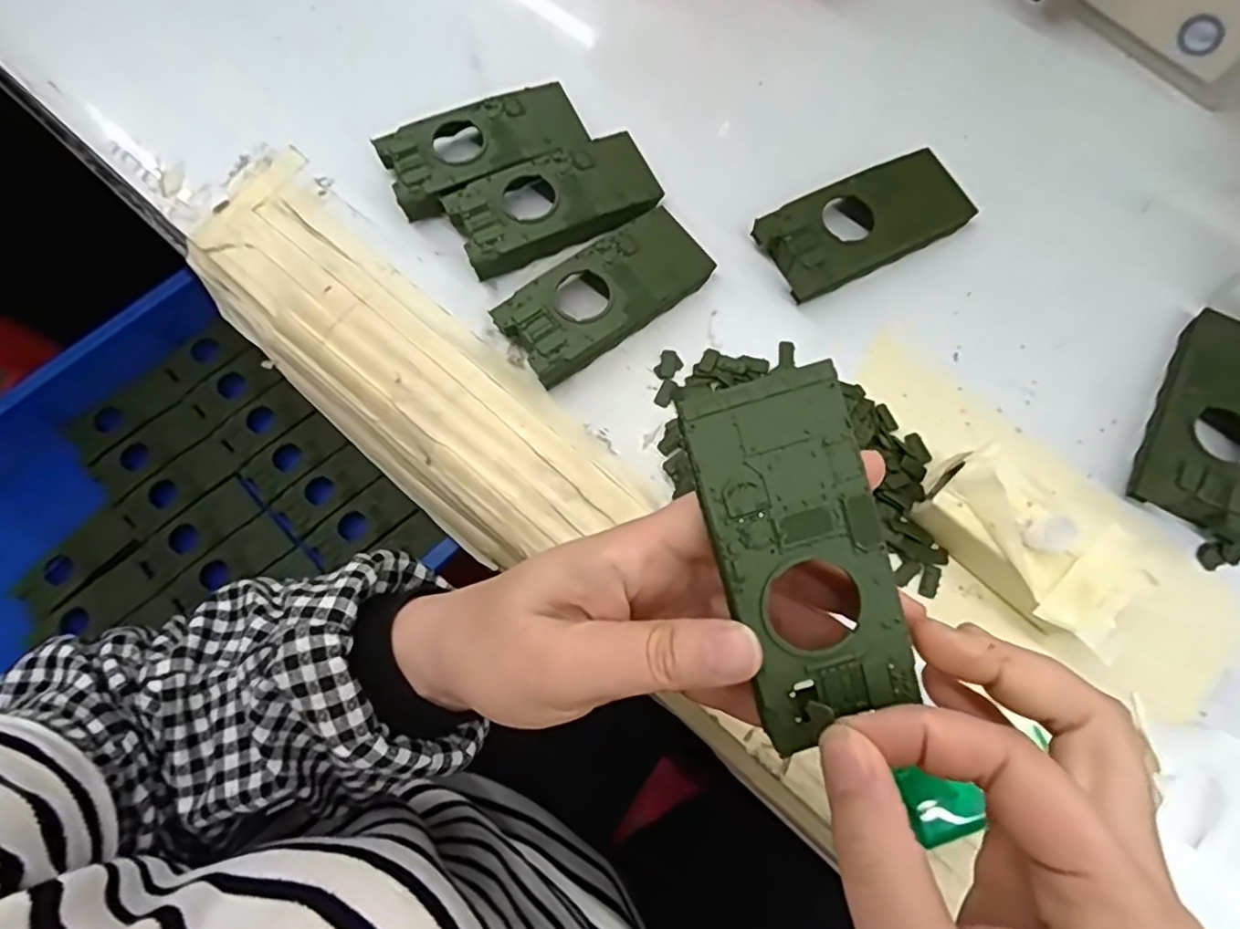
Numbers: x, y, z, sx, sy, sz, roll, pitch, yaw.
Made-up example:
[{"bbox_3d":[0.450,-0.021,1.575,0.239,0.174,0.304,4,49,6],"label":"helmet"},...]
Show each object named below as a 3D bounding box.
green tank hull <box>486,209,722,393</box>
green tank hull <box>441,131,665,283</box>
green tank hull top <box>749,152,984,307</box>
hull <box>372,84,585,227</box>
[{"bbox_3d":[-0.006,-0.084,0.313,0.104,0.018,0.045,-36,77,-8],"label":"green tank hull"},{"bbox_3d":[-0.032,-0.133,0.328,0.103,0.019,0.053,-25,75,-6],"label":"green tank hull"},{"bbox_3d":[0.124,-0.121,0.320,0.104,0.019,0.047,-26,75,-6],"label":"green tank hull top"},{"bbox_3d":[-0.072,-0.168,0.339,0.103,0.020,0.048,-25,75,-5],"label":"hull"}]

